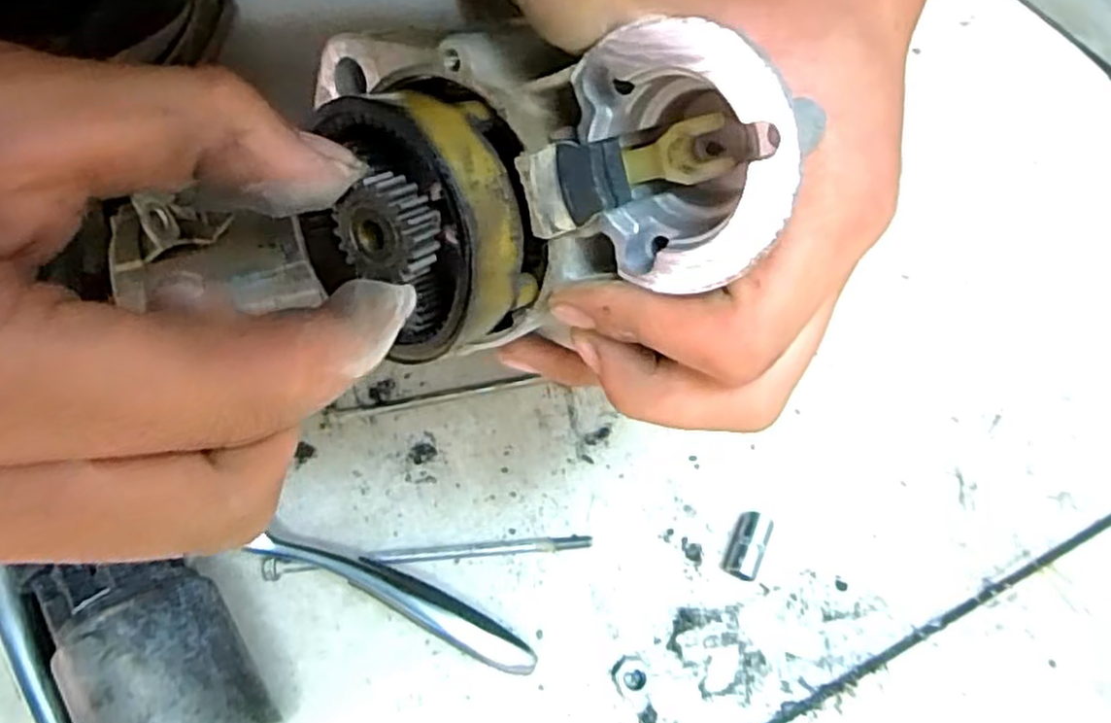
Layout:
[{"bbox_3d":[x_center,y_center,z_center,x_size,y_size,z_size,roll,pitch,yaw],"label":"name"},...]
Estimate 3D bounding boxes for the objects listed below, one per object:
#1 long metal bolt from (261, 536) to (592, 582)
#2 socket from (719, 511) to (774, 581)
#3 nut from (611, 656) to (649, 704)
[{"bbox_3d":[-0.050,0.076,0.292,0.126,0.006,0.007,-4,66,-4],"label":"long metal bolt"},{"bbox_3d":[0.076,0.072,0.296,0.012,0.011,0.025,23,67,8],"label":"socket"},{"bbox_3d":[0.028,0.117,0.277,0.013,0.004,0.016,-26,69,-13],"label":"nut"}]

